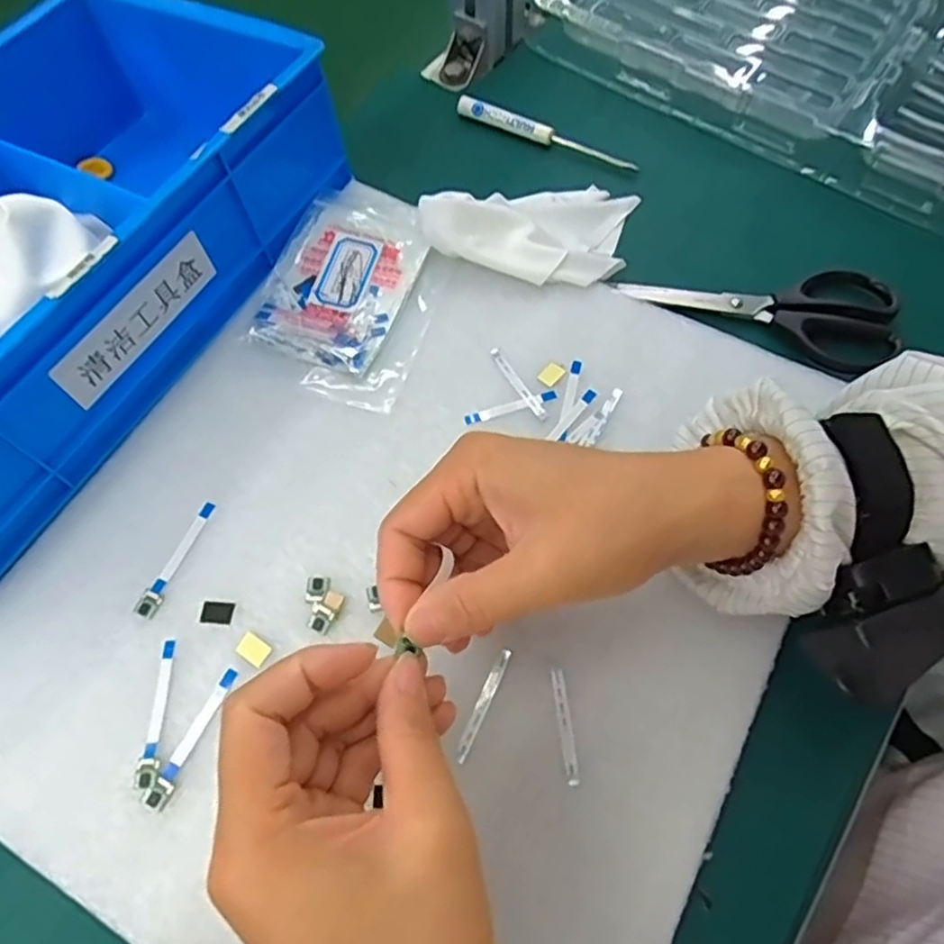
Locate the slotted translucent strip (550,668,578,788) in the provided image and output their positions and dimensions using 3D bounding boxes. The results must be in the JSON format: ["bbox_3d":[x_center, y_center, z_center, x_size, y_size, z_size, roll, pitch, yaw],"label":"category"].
[{"bbox_3d":[0.040,0.109,0.282,0.006,0.004,0.046,-5,66,-1],"label":"slotted translucent strip"}]

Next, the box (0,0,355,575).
[{"bbox_3d":[-0.248,-0.124,0.348,0.210,0.083,0.346,27,69,12],"label":"box"}]

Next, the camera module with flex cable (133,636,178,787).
[{"bbox_3d":[-0.137,0.104,0.285,0.008,0.004,0.060,-2,66,0],"label":"camera module with flex cable"}]

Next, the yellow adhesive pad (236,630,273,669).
[{"bbox_3d":[-0.099,0.079,0.296,0.015,0.004,0.010,33,70,14],"label":"yellow adhesive pad"}]

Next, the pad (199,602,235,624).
[{"bbox_3d":[-0.118,0.065,0.304,0.015,0.004,0.010,5,66,2],"label":"pad"}]

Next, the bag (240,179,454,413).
[{"bbox_3d":[-0.067,-0.108,0.378,0.097,0.011,0.140,17,67,8],"label":"bag"}]

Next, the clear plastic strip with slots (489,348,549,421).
[{"bbox_3d":[0.025,-0.048,0.353,0.006,0.004,0.051,-30,69,-12],"label":"clear plastic strip with slots"}]

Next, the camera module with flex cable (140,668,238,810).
[{"bbox_3d":[-0.119,0.114,0.282,0.009,0.005,0.059,25,68,12],"label":"camera module with flex cable"}]

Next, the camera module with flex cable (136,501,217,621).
[{"bbox_3d":[-0.142,0.040,0.315,0.010,0.004,0.060,18,67,9],"label":"camera module with flex cable"}]

